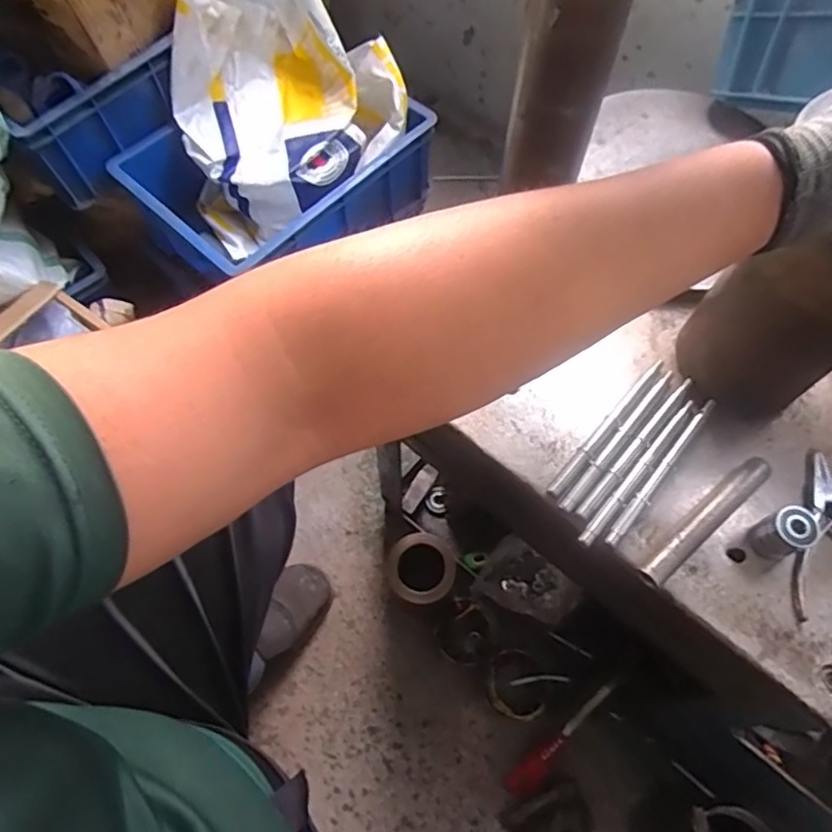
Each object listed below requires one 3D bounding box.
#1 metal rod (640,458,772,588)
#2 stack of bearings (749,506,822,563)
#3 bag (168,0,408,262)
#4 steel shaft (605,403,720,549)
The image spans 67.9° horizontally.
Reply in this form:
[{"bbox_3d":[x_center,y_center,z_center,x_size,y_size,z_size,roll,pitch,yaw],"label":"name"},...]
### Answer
[{"bbox_3d":[0.228,0.084,0.488,0.141,0.019,0.021,-37,71,-16],"label":"metal rod"},{"bbox_3d":[0.281,0.090,0.471,0.029,0.042,0.032,-23,67,-11],"label":"stack of bearings"},{"bbox_3d":[-0.193,-0.462,0.900,0.300,0.225,0.265,-30,69,-14],"label":"bag"},{"bbox_3d":[0.203,0.046,0.510,0.012,0.012,0.160,37,70,15],"label":"steel shaft"}]

